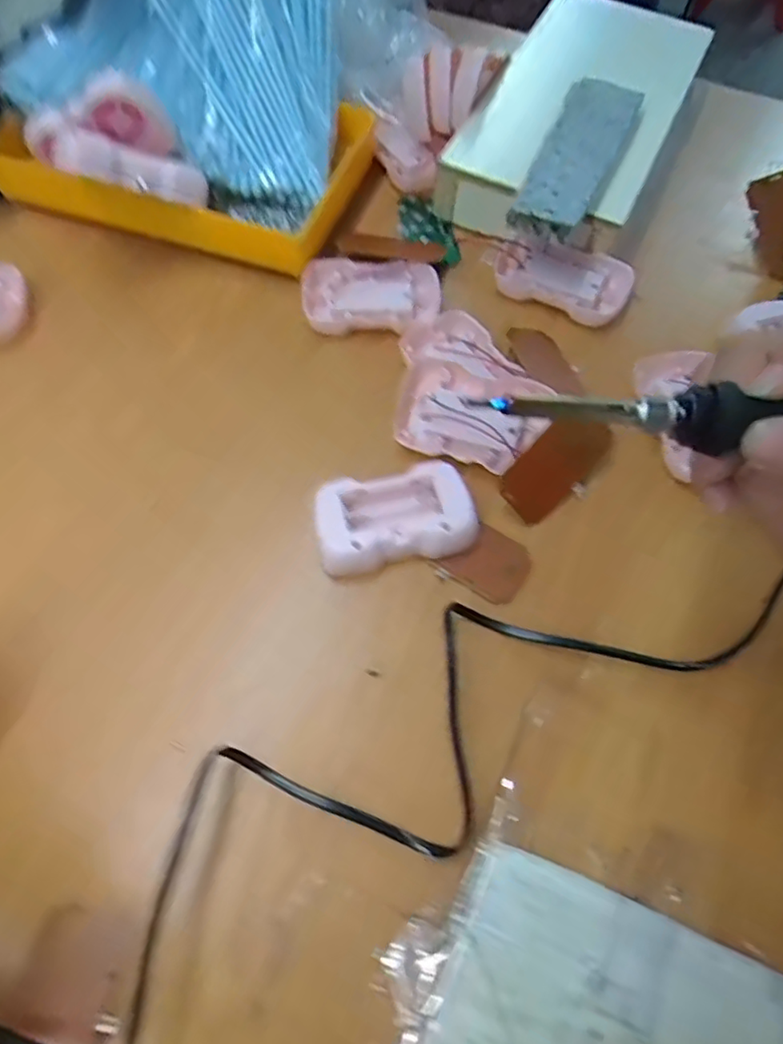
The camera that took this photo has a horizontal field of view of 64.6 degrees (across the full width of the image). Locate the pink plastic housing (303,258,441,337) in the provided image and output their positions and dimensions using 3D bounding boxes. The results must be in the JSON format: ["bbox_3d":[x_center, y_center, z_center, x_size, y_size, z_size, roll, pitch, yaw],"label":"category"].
[{"bbox_3d":[-0.014,-0.151,0.412,0.089,0.016,0.055,4,63,-1],"label":"pink plastic housing"}]

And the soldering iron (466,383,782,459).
[{"bbox_3d":[0.133,-0.033,0.198,0.203,0.017,0.014,4,63,2],"label":"soldering iron"}]

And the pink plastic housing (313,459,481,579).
[{"bbox_3d":[0.001,-0.003,0.338,0.084,0.016,0.052,-11,64,-8],"label":"pink plastic housing"}]

